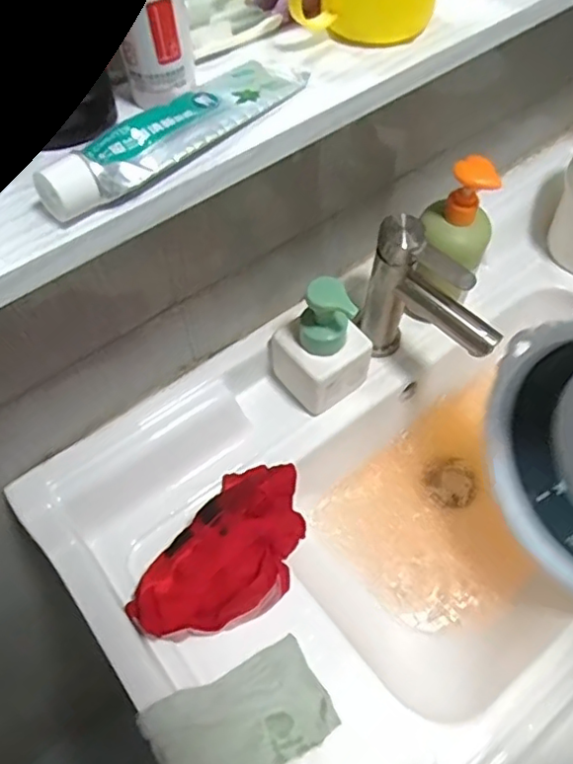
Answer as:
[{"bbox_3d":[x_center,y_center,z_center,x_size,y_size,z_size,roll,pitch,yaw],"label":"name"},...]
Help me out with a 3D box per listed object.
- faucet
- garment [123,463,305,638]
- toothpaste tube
[{"bbox_3d":[0.138,-0.062,0.588,0.135,0.172,0.036,38,66,24],"label":"faucet"},{"bbox_3d":[-0.045,0.148,0.540,0.102,0.050,0.187,27,62,18],"label":"garment"},{"bbox_3d":[-0.056,-0.135,0.315,0.040,0.022,0.163,34,64,22],"label":"toothpaste tube"}]

